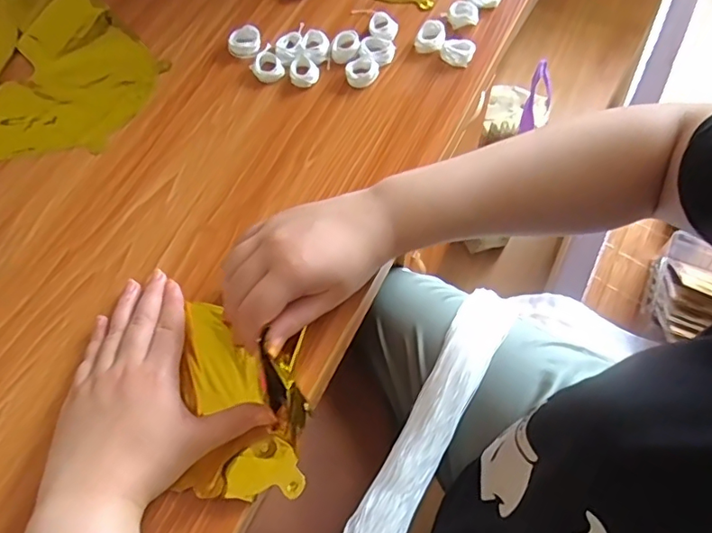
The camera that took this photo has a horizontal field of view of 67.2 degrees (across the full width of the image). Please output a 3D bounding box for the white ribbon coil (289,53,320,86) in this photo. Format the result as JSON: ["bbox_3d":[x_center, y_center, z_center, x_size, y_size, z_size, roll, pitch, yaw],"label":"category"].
[{"bbox_3d":[-0.049,-0.185,0.503,0.028,0.006,0.034,1,64,2],"label":"white ribbon coil"}]

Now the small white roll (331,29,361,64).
[{"bbox_3d":[-0.010,-0.212,0.513,0.027,0.012,0.032,3,65,4],"label":"small white roll"}]

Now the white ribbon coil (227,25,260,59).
[{"bbox_3d":[-0.108,-0.218,0.520,0.032,0.013,0.030,-1,64,2],"label":"white ribbon coil"}]

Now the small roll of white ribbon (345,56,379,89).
[{"bbox_3d":[0.005,-0.183,0.500,0.031,0.008,0.032,-1,64,2],"label":"small roll of white ribbon"}]

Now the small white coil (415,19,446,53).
[{"bbox_3d":[0.072,-0.222,0.514,0.027,0.012,0.033,10,65,7],"label":"small white coil"}]

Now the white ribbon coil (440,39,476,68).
[{"bbox_3d":[0.096,-0.203,0.505,0.031,0.012,0.025,13,65,8],"label":"white ribbon coil"}]

